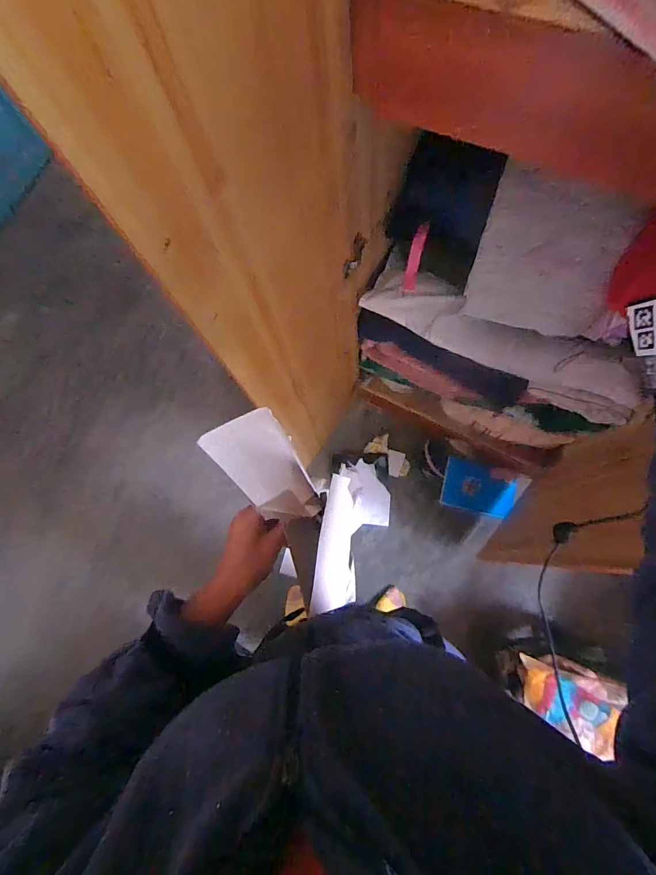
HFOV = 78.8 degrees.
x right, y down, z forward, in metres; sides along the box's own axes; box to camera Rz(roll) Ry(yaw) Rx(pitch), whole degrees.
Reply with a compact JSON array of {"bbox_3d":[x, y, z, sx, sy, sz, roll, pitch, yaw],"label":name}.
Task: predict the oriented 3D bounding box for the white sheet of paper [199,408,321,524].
[{"bbox_3d":[-0.063,0.033,0.437,0.096,0.038,0.136,-33,80,-40],"label":"white sheet of paper"}]

